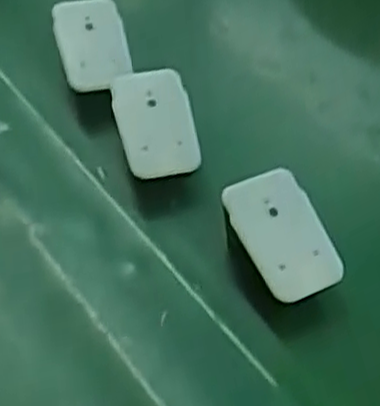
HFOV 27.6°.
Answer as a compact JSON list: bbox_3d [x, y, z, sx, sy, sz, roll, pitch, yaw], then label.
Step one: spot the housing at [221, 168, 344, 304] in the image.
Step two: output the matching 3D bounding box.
[{"bbox_3d":[0.047,0.016,0.388,0.039,0.008,0.066,-27,79,-13],"label":"housing"}]

